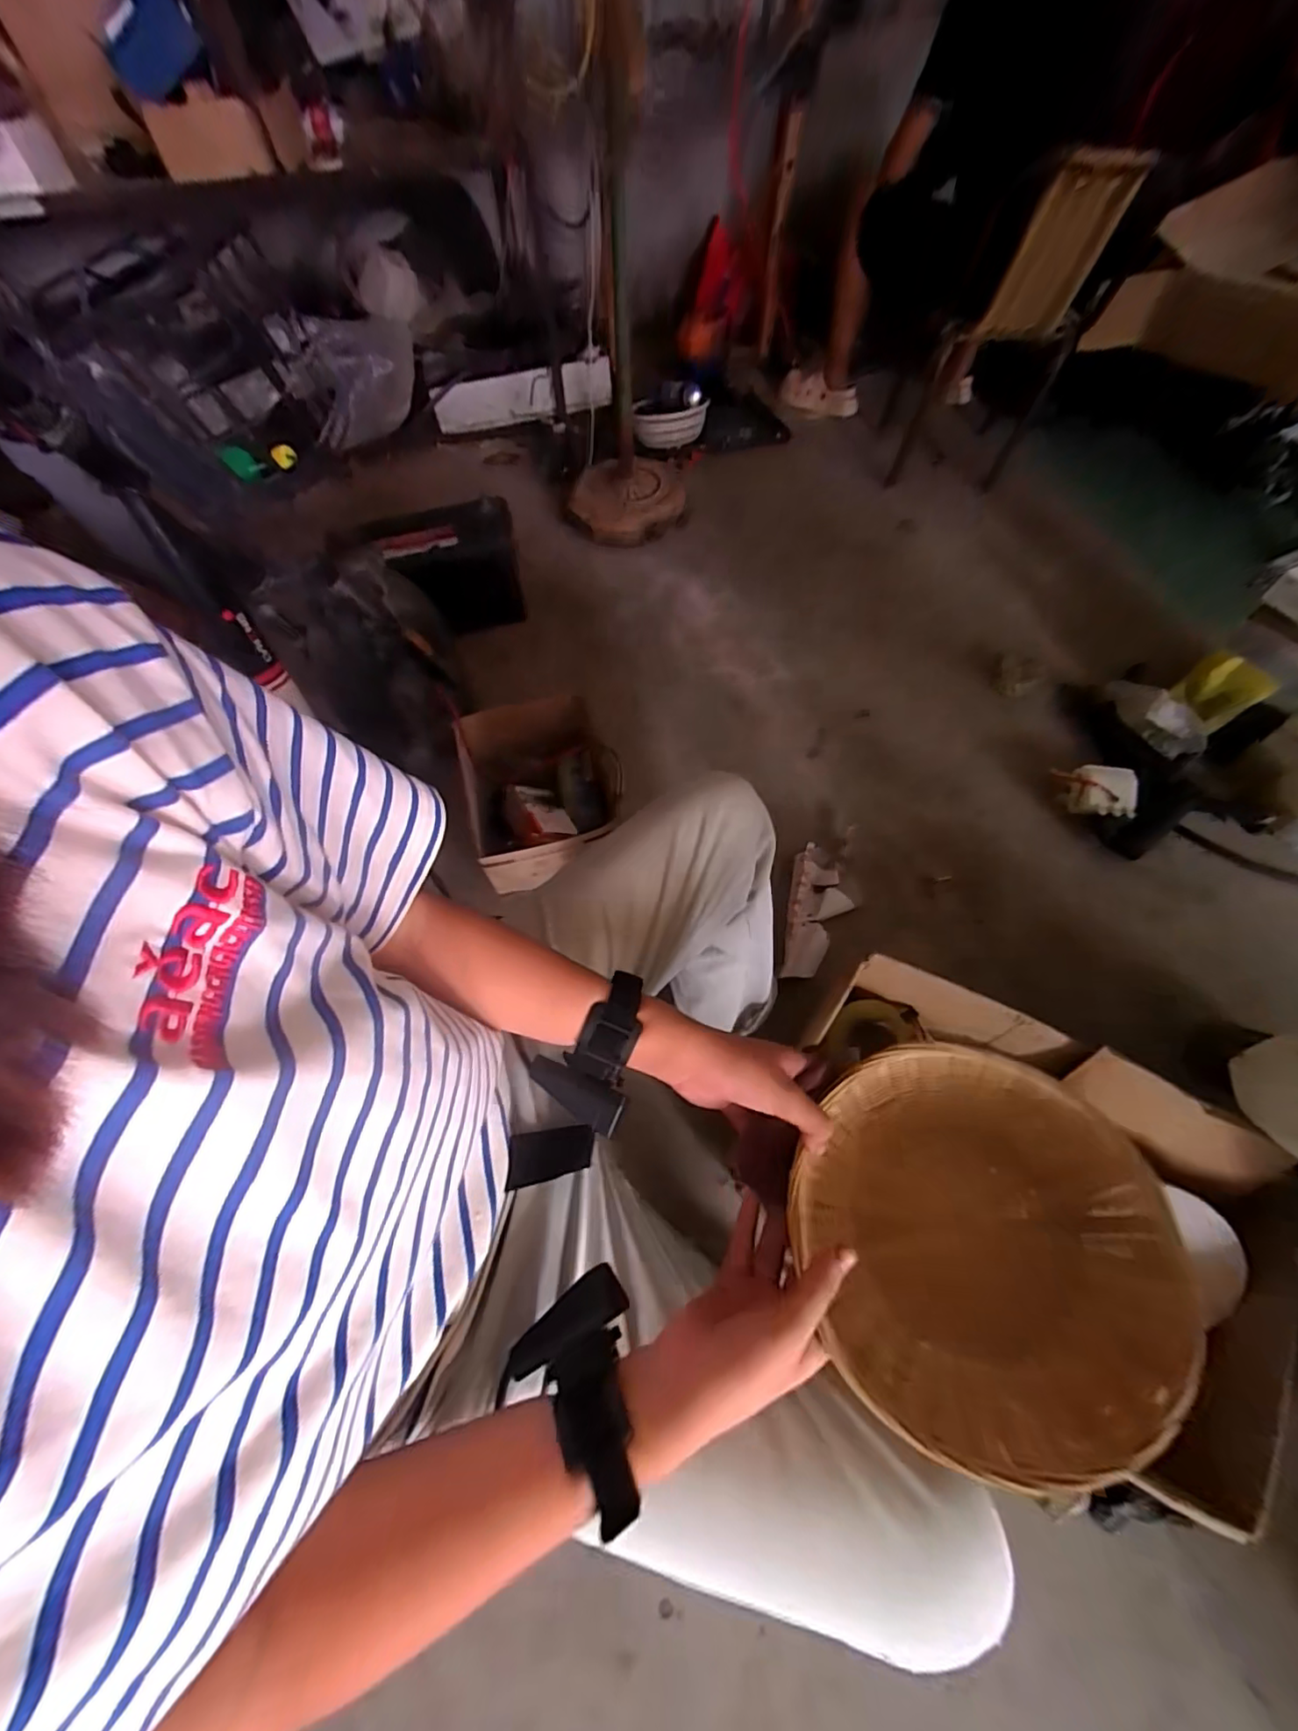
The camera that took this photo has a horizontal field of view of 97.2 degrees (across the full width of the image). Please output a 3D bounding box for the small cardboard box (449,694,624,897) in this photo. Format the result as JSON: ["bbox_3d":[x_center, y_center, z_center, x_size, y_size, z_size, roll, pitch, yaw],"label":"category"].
[{"bbox_3d":[-0.206,-0.135,1.040,0.234,0.140,0.324,-16,63,-6],"label":"small cardboard box"}]

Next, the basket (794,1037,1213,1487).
[{"bbox_3d":[0.204,0.229,0.362,0.212,0.080,0.208,-1,62,2],"label":"basket"}]

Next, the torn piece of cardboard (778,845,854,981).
[{"bbox_3d":[0.303,0.078,1.020,0.113,0.036,0.261,12,63,8],"label":"torn piece of cardboard"}]

